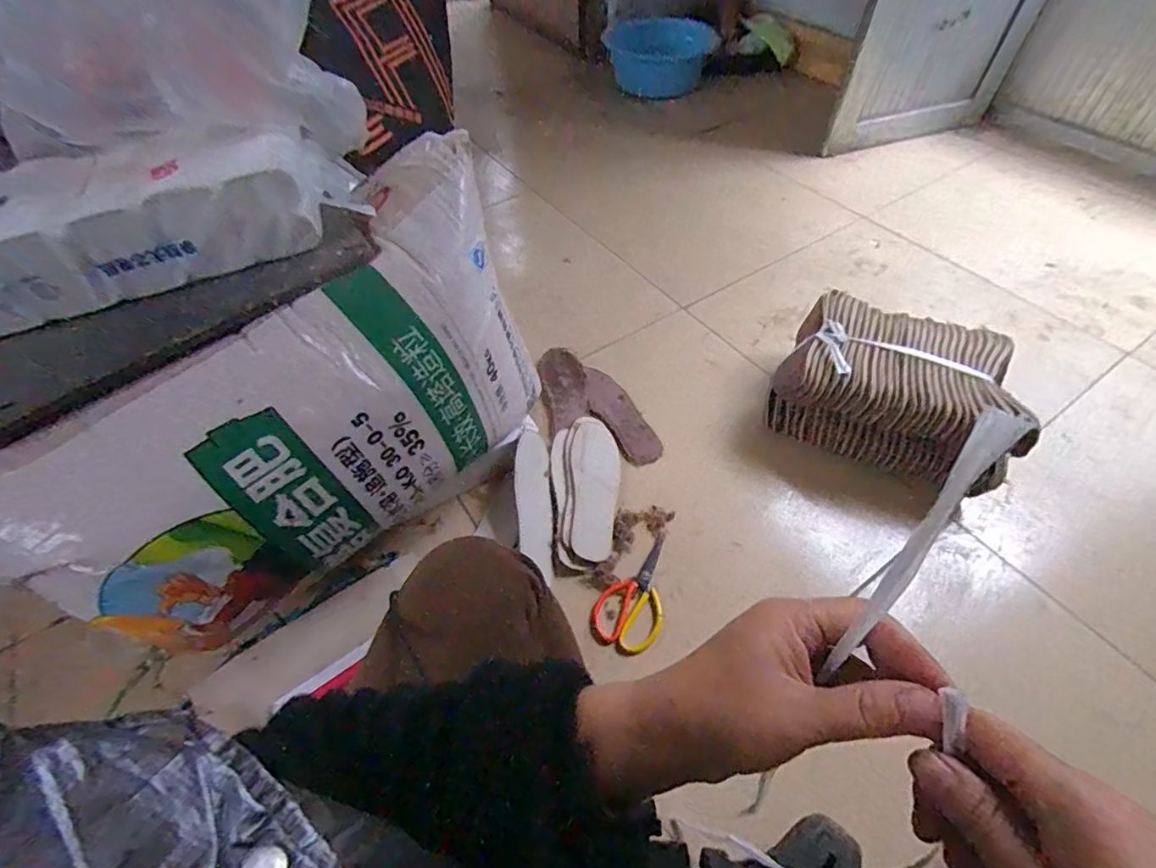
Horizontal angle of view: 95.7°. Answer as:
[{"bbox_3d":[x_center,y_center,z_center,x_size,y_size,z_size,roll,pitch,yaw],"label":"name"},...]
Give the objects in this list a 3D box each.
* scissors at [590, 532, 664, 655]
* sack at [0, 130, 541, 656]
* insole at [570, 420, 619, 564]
[{"bbox_3d":[0.090,0.226,0.746,0.090,0.007,0.170,27,58,19],"label":"scissors"},{"bbox_3d":[-0.297,-0.035,0.613,0.228,0.320,0.606,34,61,24],"label":"sack"},{"bbox_3d":[0.027,0.081,0.839,0.074,0.004,0.251,4,57,-7],"label":"insole"}]

